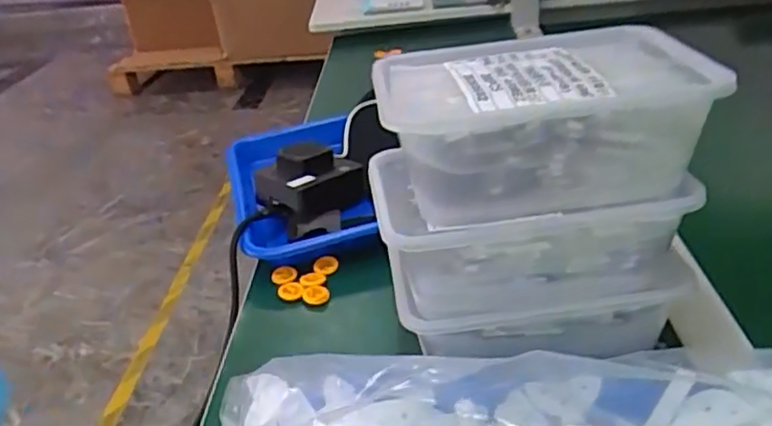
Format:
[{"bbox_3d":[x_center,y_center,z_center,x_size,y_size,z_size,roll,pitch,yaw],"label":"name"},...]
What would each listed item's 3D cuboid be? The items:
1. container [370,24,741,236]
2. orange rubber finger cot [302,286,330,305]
[{"bbox_3d":[0.078,-0.051,0.363,0.164,0.064,0.109,-9,32,-3],"label":"container"},{"bbox_3d":[-0.053,0.062,0.500,0.020,0.006,0.017,-4,33,5],"label":"orange rubber finger cot"}]

